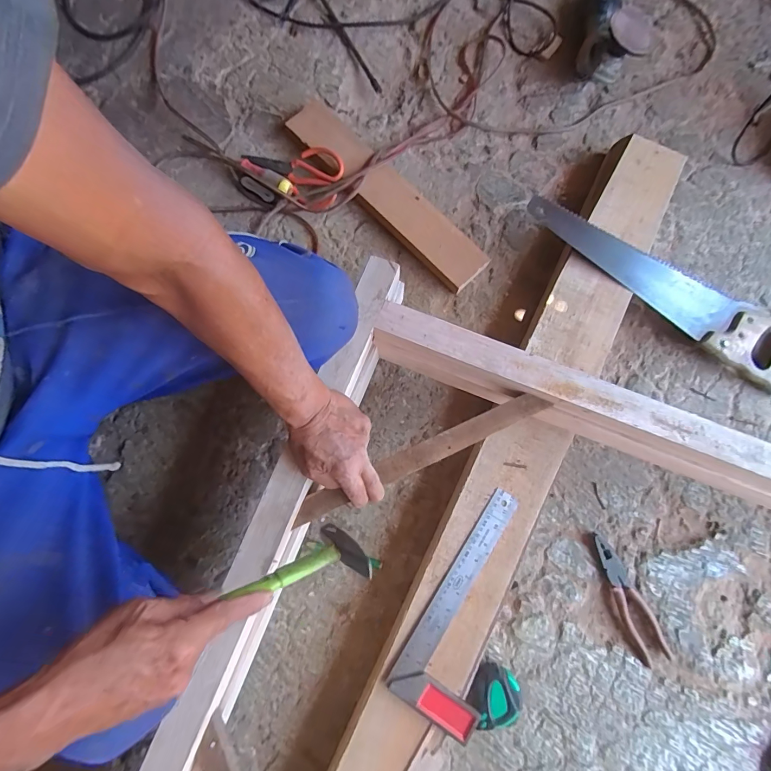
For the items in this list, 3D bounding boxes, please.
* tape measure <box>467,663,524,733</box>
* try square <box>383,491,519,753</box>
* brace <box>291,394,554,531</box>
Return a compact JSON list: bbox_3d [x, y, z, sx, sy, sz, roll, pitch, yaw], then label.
[{"bbox_3d":[0.154,0.438,0.564,0.068,0.042,0.075,4,78,0],"label":"tape measure"},{"bbox_3d":[0.130,0.306,0.546,0.121,0.011,0.301,33,80,6],"label":"try square"},{"bbox_3d":[0.046,0.090,0.509,0.349,0.012,0.031,-25,80,-4],"label":"brace"}]

